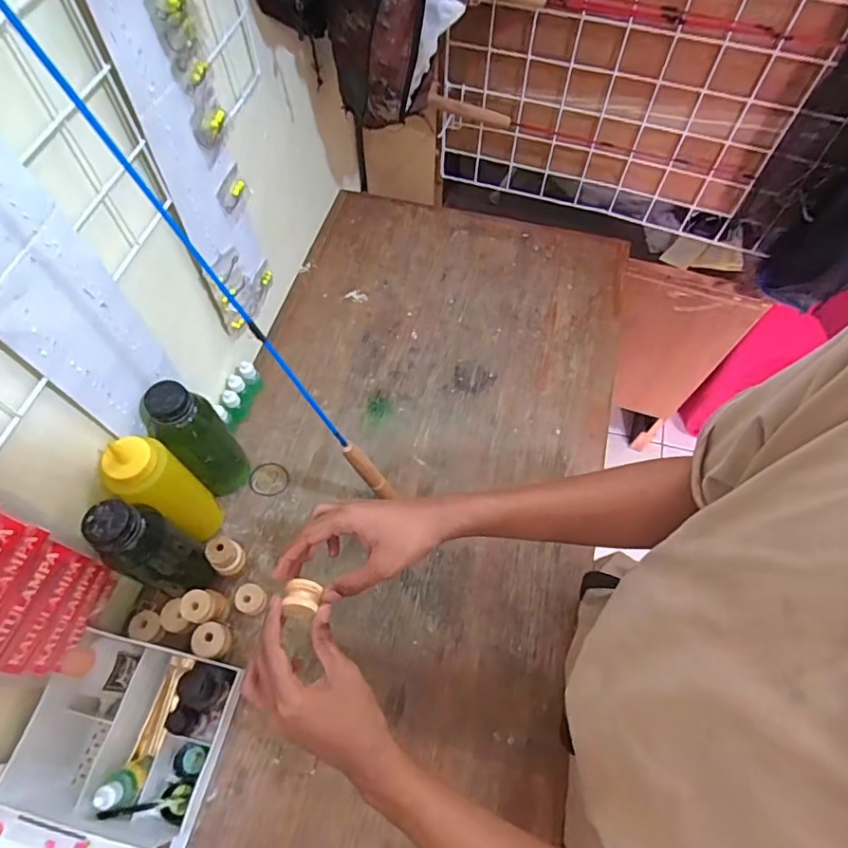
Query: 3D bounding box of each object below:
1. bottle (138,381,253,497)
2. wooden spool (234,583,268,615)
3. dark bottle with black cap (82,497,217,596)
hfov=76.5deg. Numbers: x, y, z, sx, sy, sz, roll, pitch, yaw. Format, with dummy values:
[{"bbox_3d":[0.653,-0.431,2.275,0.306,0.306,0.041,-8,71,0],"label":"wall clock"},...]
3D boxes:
[{"bbox_3d":[-0.251,0.016,0.599,0.072,0.189,0.065,42,70,18],"label":"bottle"},{"bbox_3d":[-0.191,0.196,0.599,0.037,0.023,0.030,27,66,12],"label":"wooden spool"},{"bbox_3d":[-0.265,0.130,0.539,0.058,0.188,0.060,0,63,-1],"label":"dark bottle with black cap"}]

